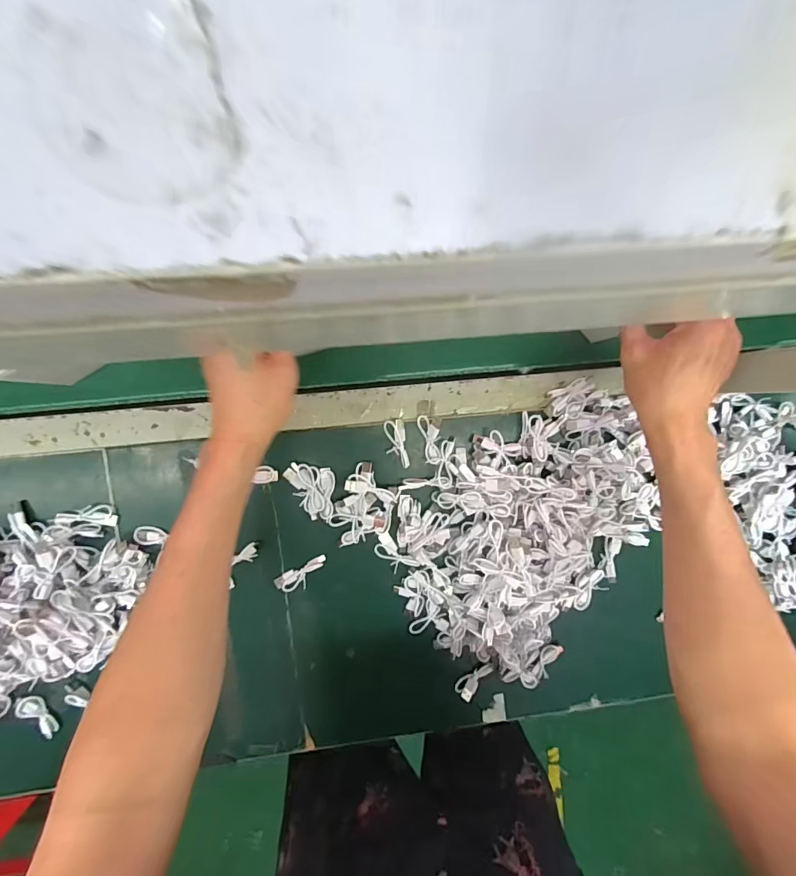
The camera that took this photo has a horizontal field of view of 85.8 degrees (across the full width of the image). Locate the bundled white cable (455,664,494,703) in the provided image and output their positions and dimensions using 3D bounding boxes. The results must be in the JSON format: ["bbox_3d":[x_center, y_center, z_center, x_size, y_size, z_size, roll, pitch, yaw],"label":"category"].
[{"bbox_3d":[0.094,0.304,0.544,0.025,0.015,0.055,34,92,-7],"label":"bundled white cable"}]

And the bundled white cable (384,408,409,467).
[{"bbox_3d":[-0.002,0.003,0.506,0.025,0.014,0.065,-6,96,-5],"label":"bundled white cable"}]

